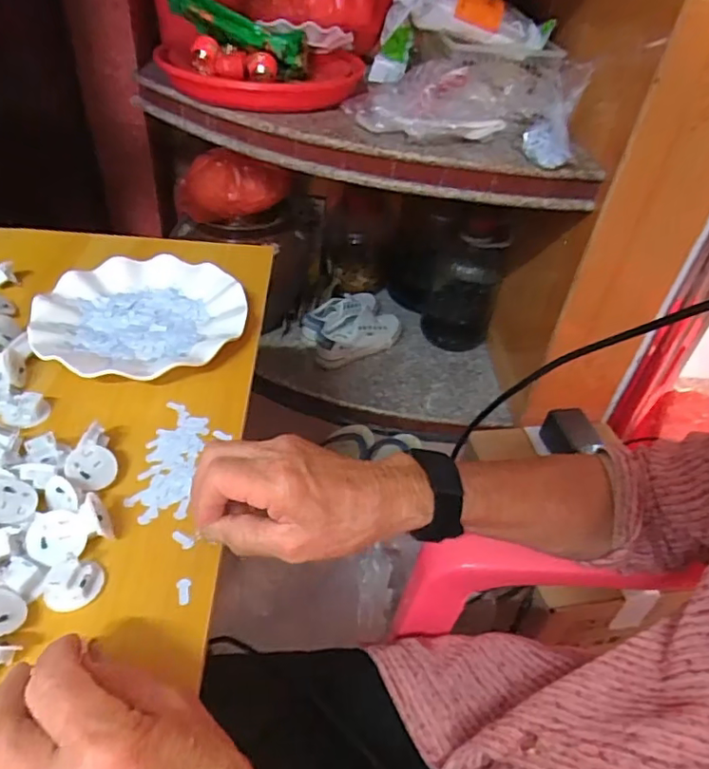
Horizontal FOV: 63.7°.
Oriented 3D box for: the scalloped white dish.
[{"bbox_3d":[-0.197,-0.065,0.533,0.180,0.022,0.176,4,41,-4],"label":"scalloped white dish"}]

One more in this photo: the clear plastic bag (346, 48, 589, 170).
[{"bbox_3d":[0.160,-0.437,0.866,0.325,0.108,0.206,5,41,-4],"label":"clear plastic bag"}]

